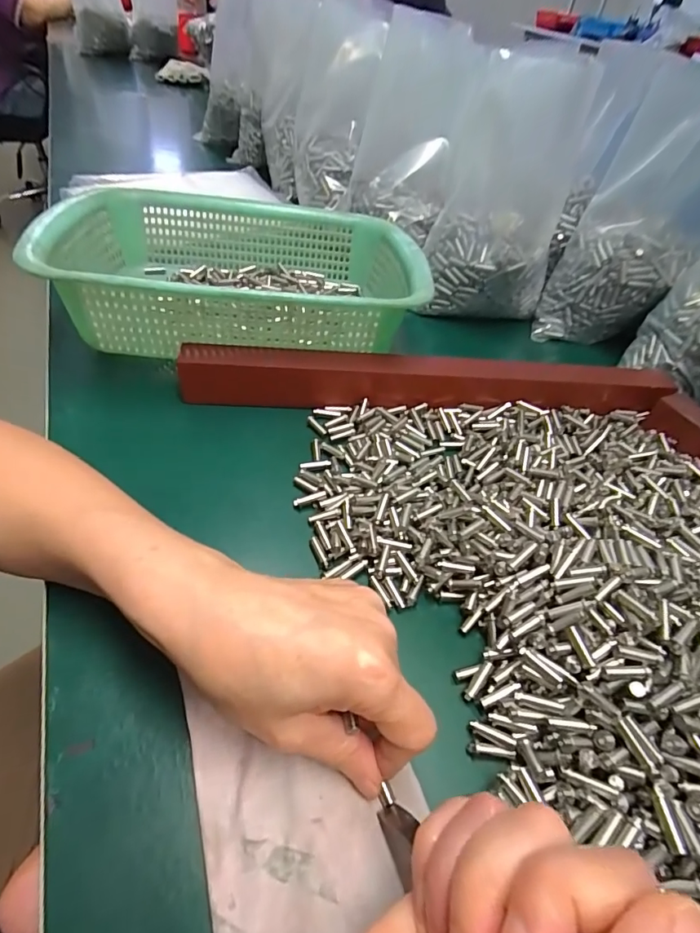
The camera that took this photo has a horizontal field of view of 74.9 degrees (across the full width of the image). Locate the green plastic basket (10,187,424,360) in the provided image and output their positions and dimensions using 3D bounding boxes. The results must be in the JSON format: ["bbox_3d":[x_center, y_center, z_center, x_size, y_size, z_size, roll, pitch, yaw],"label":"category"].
[{"bbox_3d":[-0.089,-0.175,0.402,0.286,0.083,0.219,-2,49,-8],"label":"green plastic basket"}]

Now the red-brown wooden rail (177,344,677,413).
[{"bbox_3d":[0.069,-0.070,0.368,0.390,0.034,0.029,1,48,-6],"label":"red-brown wooden rail"}]

